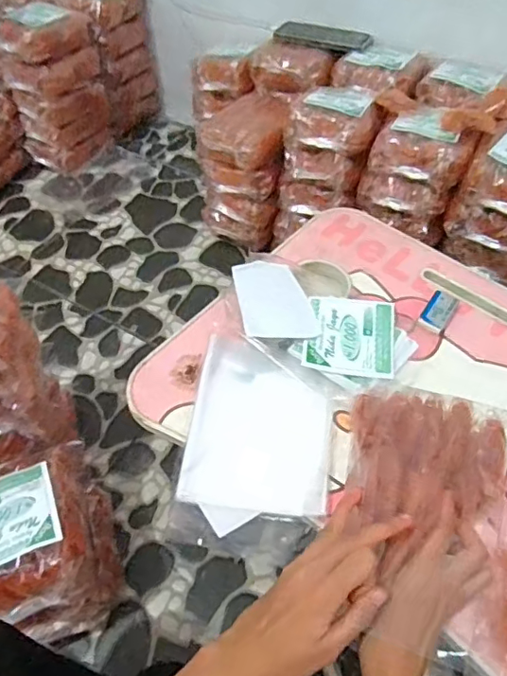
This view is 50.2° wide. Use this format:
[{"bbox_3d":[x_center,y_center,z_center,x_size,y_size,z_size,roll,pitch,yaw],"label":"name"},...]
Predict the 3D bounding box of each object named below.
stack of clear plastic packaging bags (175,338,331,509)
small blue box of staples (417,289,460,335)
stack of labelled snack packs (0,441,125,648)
[{"bbox_3d":[0.009,0.081,0.530,0.133,0.015,0.171,6,54,5],"label":"stack of clear plastic packaging bags"},{"bbox_3d":[0.208,-0.028,0.607,0.030,0.014,0.051,27,58,18],"label":"small blue box of staples"},{"bbox_3d":[-0.243,0.232,0.617,0.141,0.178,0.181,-13,55,-9],"label":"stack of labelled snack packs"}]

